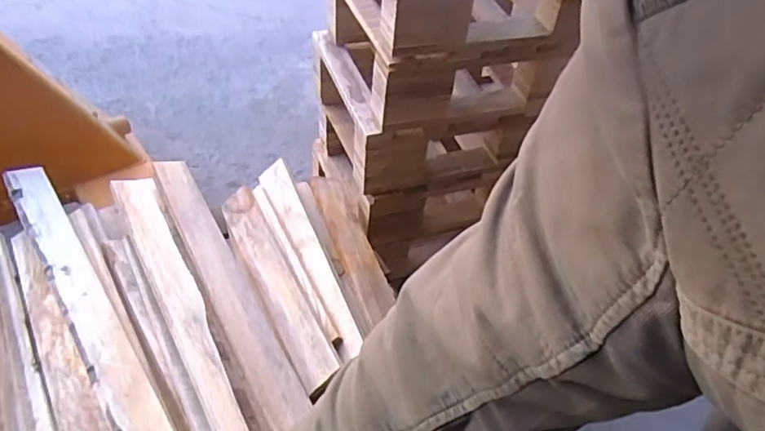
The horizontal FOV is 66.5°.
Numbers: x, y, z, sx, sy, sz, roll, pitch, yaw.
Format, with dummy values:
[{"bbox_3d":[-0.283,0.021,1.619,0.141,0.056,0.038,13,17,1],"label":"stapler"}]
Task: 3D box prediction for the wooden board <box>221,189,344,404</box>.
[{"bbox_3d":[-0.170,0.101,0.911,0.067,0.020,0.399,-41,53,7],"label":"wooden board"}]

